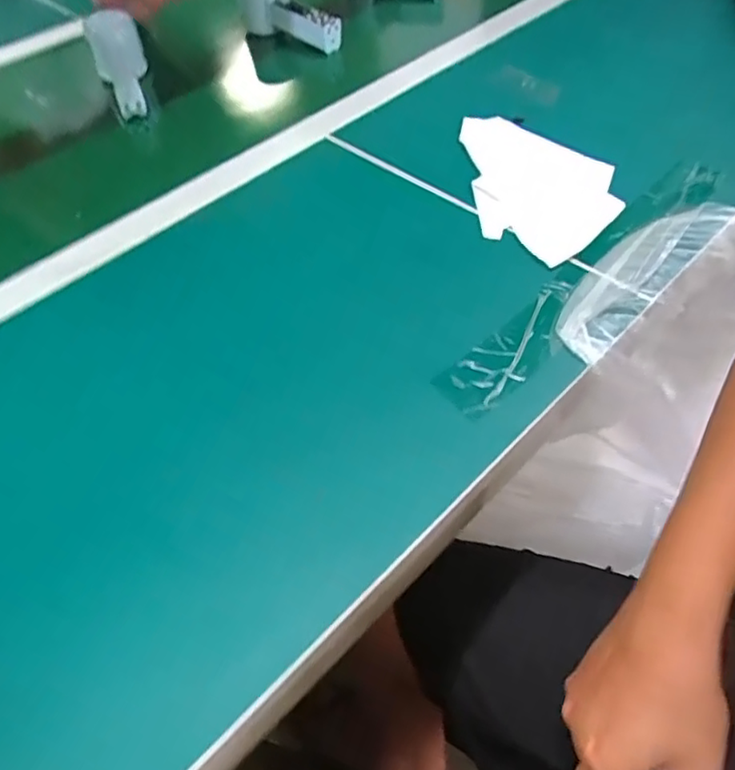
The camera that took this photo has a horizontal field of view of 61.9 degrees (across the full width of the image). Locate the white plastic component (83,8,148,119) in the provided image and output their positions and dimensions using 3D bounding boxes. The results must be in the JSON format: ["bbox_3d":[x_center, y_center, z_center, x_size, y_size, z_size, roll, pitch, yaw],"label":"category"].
[{"bbox_3d":[-0.273,-0.347,0.681,0.056,0.049,0.141,-16,70,-9],"label":"white plastic component"}]

